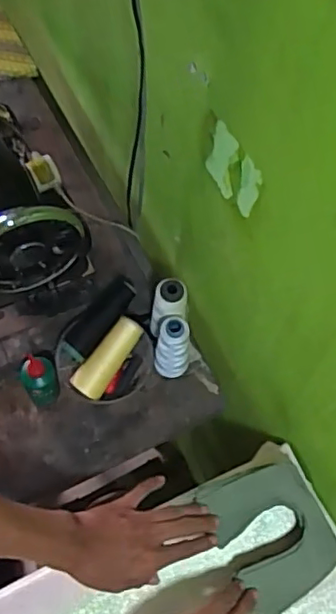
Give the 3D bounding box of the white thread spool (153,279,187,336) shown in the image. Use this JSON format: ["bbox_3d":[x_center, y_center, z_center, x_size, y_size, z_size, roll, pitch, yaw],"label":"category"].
[{"bbox_3d":[0.001,0.009,0.794,0.044,0.103,0.044,2,62,-3],"label":"white thread spool"}]

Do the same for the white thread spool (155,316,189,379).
[{"bbox_3d":[0.004,0.052,0.782,0.041,0.122,0.044,1,60,-2],"label":"white thread spool"}]

